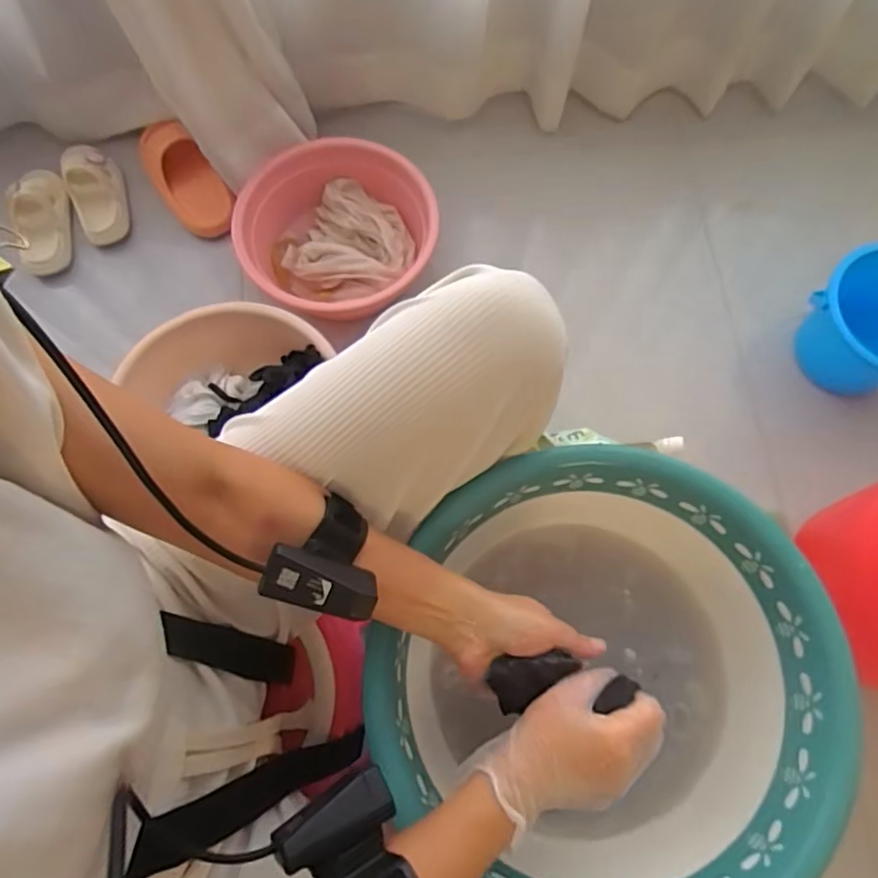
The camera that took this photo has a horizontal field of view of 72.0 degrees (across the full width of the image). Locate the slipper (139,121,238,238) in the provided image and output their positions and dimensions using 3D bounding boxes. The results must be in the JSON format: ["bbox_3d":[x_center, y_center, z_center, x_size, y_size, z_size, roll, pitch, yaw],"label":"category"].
[{"bbox_3d":[-0.419,-0.429,1.006,0.095,0.080,0.207,-33,76,-10],"label":"slipper"}]

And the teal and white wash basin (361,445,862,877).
[{"bbox_3d":[0.137,0.202,0.529,0.351,0.142,0.363,0,73,0],"label":"teal and white wash basin"}]

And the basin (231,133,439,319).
[{"bbox_3d":[-0.162,-0.329,0.958,0.304,0.094,0.273,-43,78,-12],"label":"basin"}]

